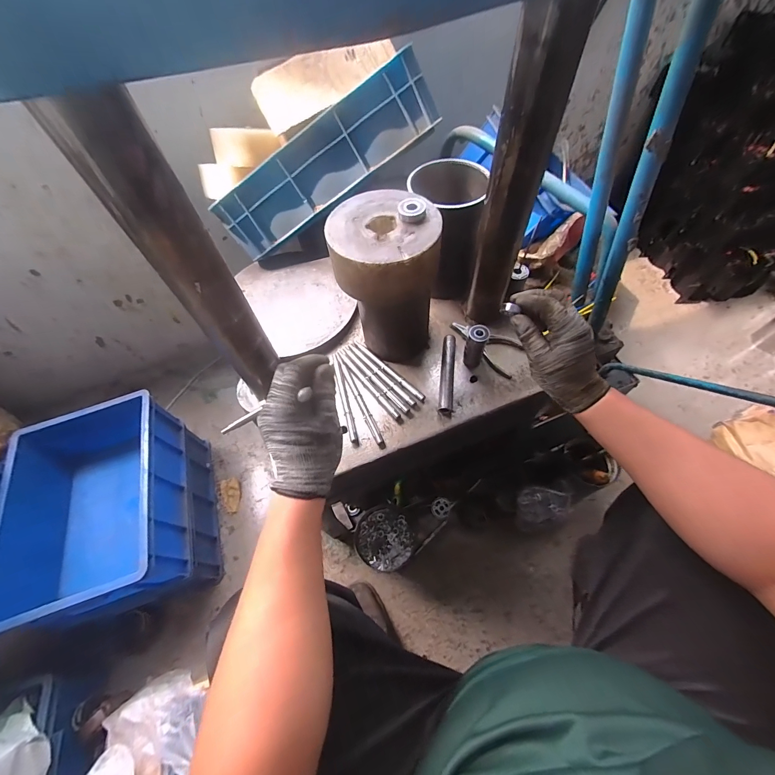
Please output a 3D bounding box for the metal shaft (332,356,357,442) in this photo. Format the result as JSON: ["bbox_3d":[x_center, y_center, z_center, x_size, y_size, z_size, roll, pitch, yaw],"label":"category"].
[{"bbox_3d":[-0.070,0.011,0.560,0.012,0.011,0.163,-14,59,-5],"label":"metal shaft"}]

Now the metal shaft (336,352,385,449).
[{"bbox_3d":[-0.048,0.015,0.557,0.013,0.012,0.185,-24,61,-11],"label":"metal shaft"}]

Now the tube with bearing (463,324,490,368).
[{"bbox_3d":[0.140,-0.065,0.553,0.028,0.072,0.031,11,61,10],"label":"tube with bearing"}]

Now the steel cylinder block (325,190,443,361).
[{"bbox_3d":[0.000,-0.152,0.523,0.140,0.214,0.142,-8,59,-2],"label":"steel cylinder block"}]

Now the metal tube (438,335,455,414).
[{"bbox_3d":[0.098,-0.026,0.567,0.022,0.016,0.140,5,60,6],"label":"metal tube"}]

